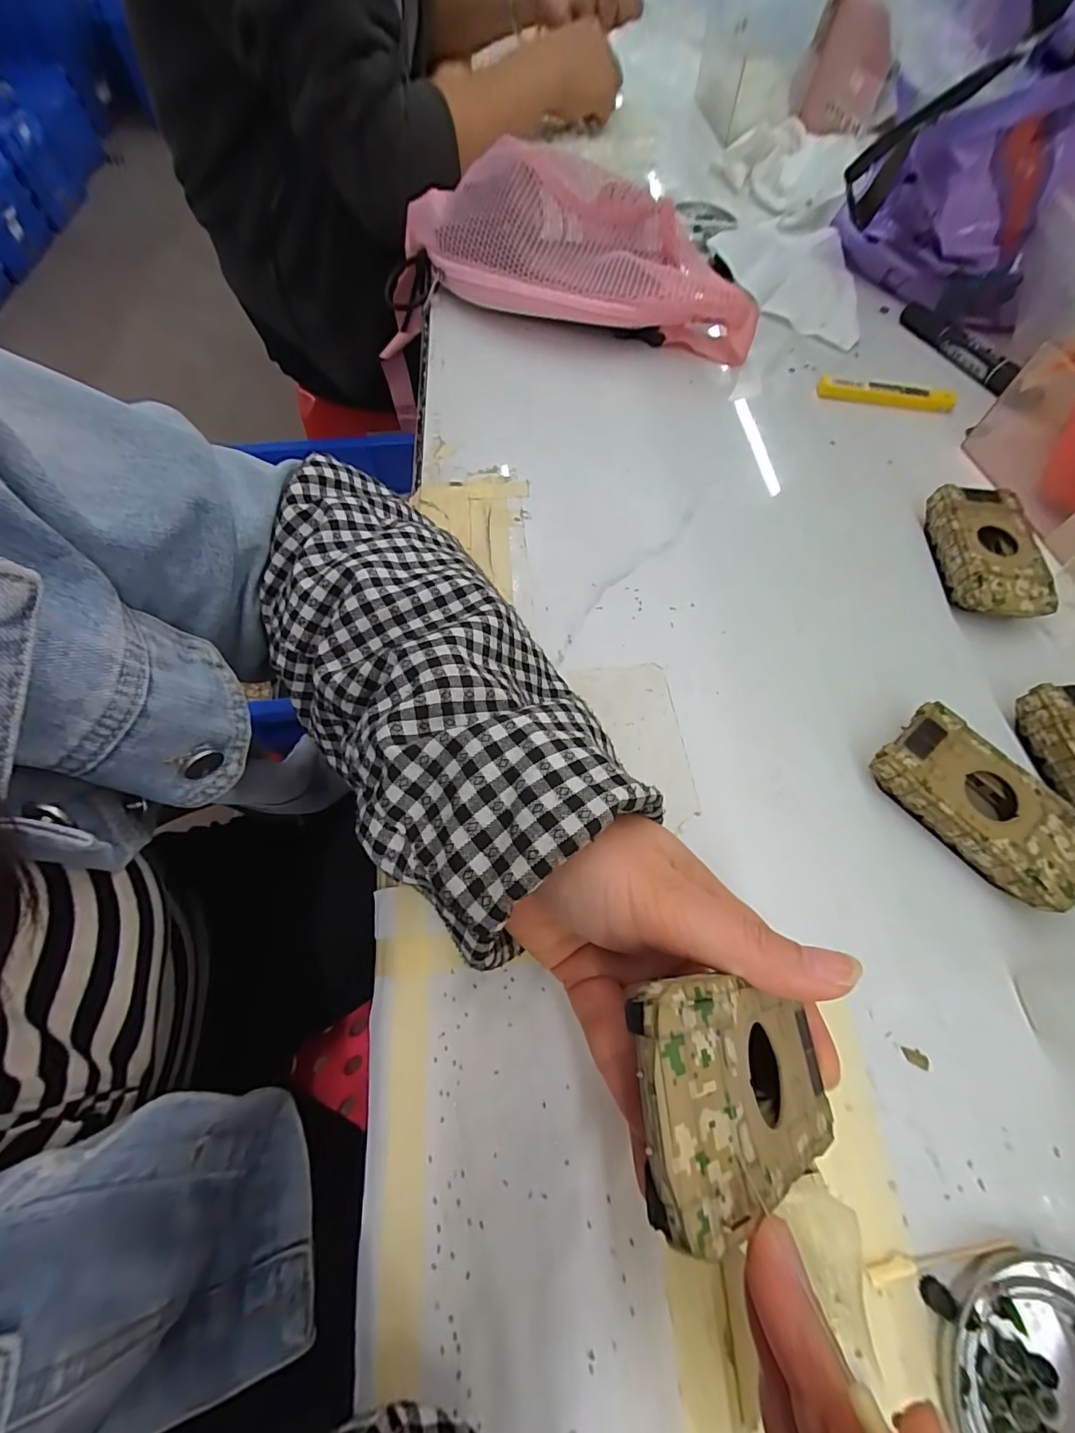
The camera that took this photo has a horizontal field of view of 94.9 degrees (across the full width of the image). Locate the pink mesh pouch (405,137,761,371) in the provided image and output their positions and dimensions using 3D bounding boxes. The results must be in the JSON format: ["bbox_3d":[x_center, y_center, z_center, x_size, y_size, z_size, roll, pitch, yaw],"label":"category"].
[{"bbox_3d":[0.035,-0.374,0.401,0.290,0.081,0.099,18,66,8],"label":"pink mesh pouch"}]

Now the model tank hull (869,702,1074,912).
[{"bbox_3d":[0.214,0.043,0.240,0.051,0.025,0.096,-39,71,-17],"label":"model tank hull"}]

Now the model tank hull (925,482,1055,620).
[{"bbox_3d":[0.280,-0.099,0.310,0.050,0.027,0.092,3,65,1],"label":"model tank hull"}]

